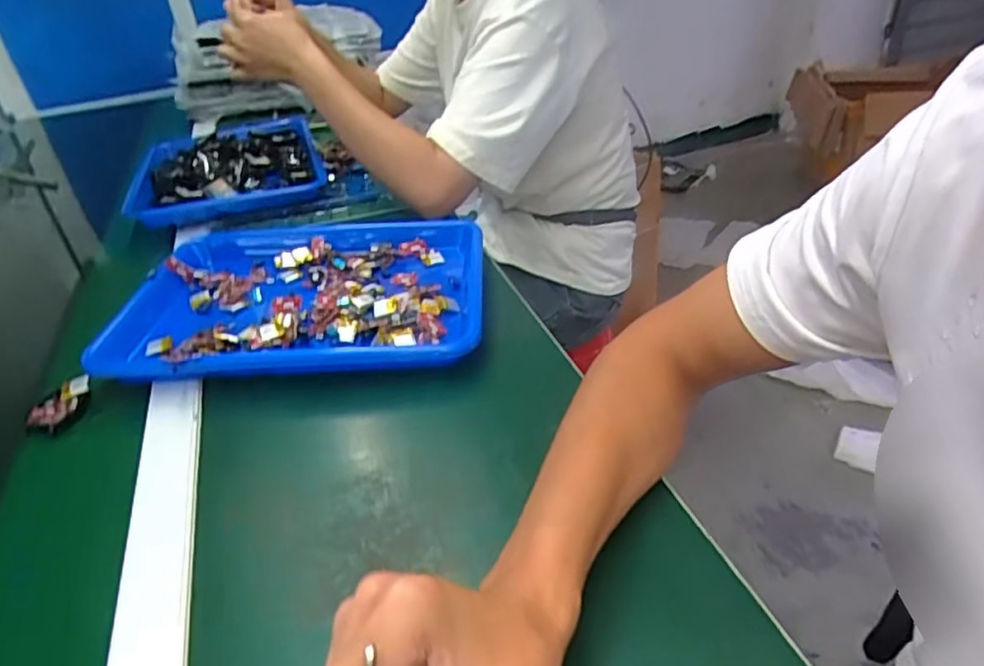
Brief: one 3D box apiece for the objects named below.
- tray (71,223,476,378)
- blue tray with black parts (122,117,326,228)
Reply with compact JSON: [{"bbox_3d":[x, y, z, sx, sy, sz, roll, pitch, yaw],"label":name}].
[{"bbox_3d":[-0.178,-0.036,0.628,0.332,0.045,0.261,-4,35,3],"label":"tray"},{"bbox_3d":[-0.386,-0.241,0.923,0.259,0.051,0.319,-17,37,-15],"label":"blue tray with black parts"}]

